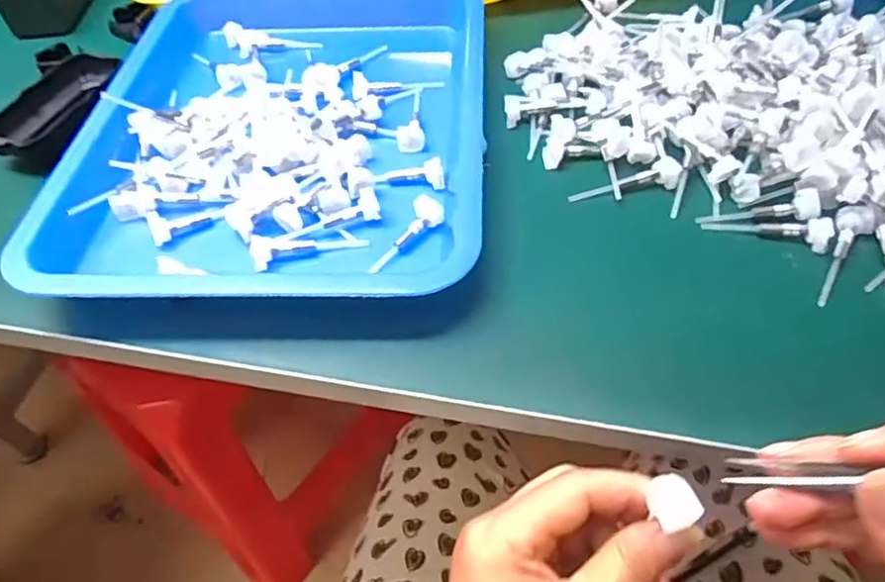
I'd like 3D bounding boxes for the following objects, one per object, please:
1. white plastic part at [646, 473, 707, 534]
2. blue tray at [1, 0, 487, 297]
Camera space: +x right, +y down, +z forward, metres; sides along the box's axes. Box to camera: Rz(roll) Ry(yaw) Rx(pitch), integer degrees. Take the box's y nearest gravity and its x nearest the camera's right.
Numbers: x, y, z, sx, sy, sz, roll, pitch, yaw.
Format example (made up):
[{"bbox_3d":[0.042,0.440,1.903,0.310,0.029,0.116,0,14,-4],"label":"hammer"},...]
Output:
[{"bbox_3d":[0.087,0.079,0.232,0.016,0.005,0.020,-23,54,-13],"label":"white plastic part"},{"bbox_3d":[-0.102,-0.130,0.431,0.259,0.032,0.347,0,52,4],"label":"blue tray"}]

